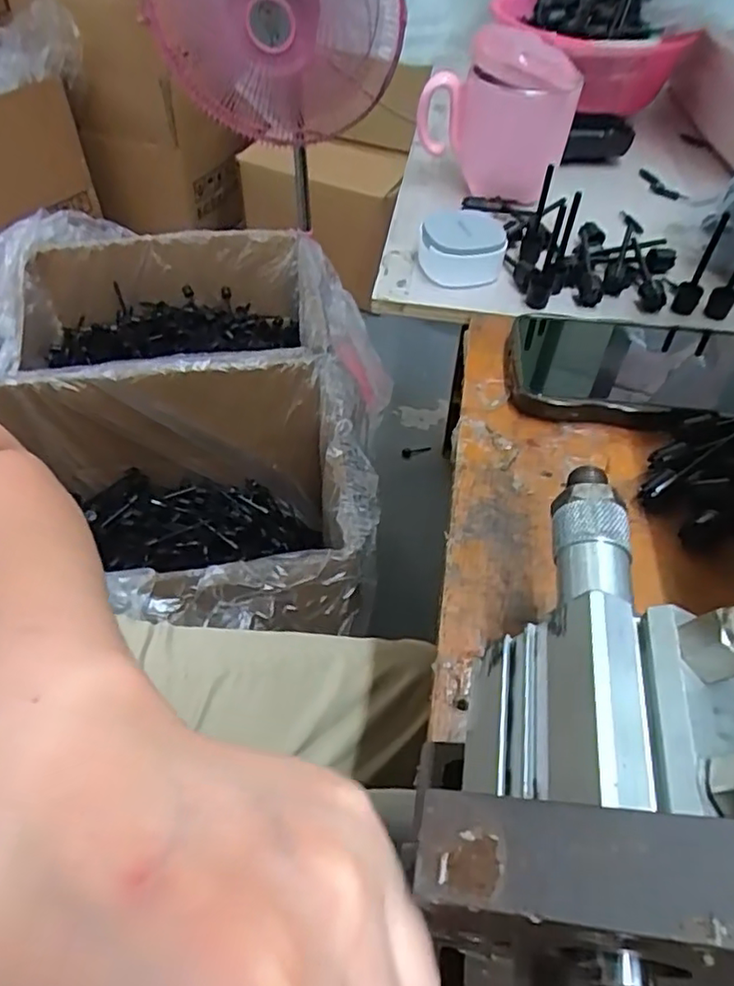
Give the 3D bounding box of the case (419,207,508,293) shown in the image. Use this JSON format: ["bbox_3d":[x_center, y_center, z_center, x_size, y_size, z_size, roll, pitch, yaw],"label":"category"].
[{"bbox_3d":[0.063,-0.164,0.421,0.056,0.033,0.054,6,50,3],"label":"case"}]

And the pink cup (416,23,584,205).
[{"bbox_3d":[0.094,-0.268,0.460,0.097,0.113,0.092,1,50,-1],"label":"pink cup"}]

